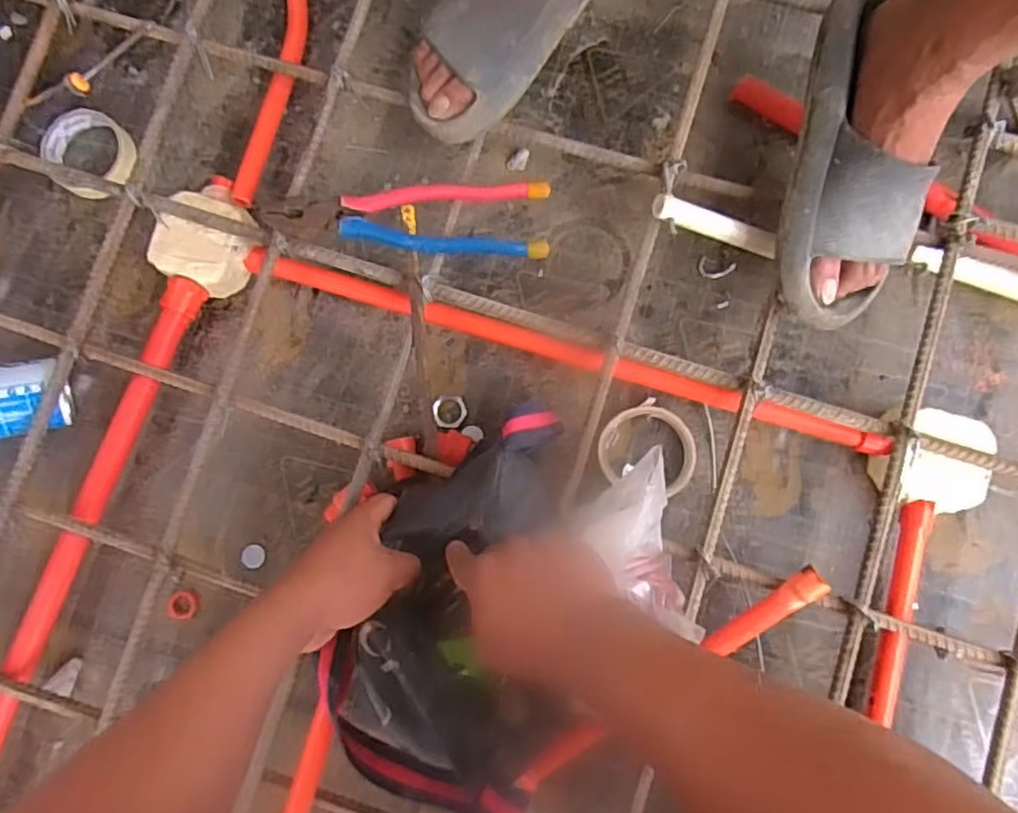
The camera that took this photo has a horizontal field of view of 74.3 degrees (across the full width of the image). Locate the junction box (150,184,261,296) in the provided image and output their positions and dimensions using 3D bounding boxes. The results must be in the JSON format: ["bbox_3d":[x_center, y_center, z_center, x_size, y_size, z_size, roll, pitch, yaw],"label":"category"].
[{"bbox_3d":[-0.291,-0.166,0.665,0.090,0.059,0.105,26,85,6],"label":"junction box"}]

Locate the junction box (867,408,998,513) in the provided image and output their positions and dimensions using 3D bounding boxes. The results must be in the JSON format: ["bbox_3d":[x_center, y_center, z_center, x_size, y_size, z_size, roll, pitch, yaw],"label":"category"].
[{"bbox_3d":[0.381,0.049,0.608,0.089,0.062,0.088,10,83,4],"label":"junction box"}]

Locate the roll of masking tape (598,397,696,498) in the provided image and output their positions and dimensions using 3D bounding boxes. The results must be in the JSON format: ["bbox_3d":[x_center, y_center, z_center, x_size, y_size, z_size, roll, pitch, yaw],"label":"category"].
[{"bbox_3d":[0.133,0.044,0.644,0.094,0.023,0.087,0,82,3],"label":"roll of masking tape"}]

